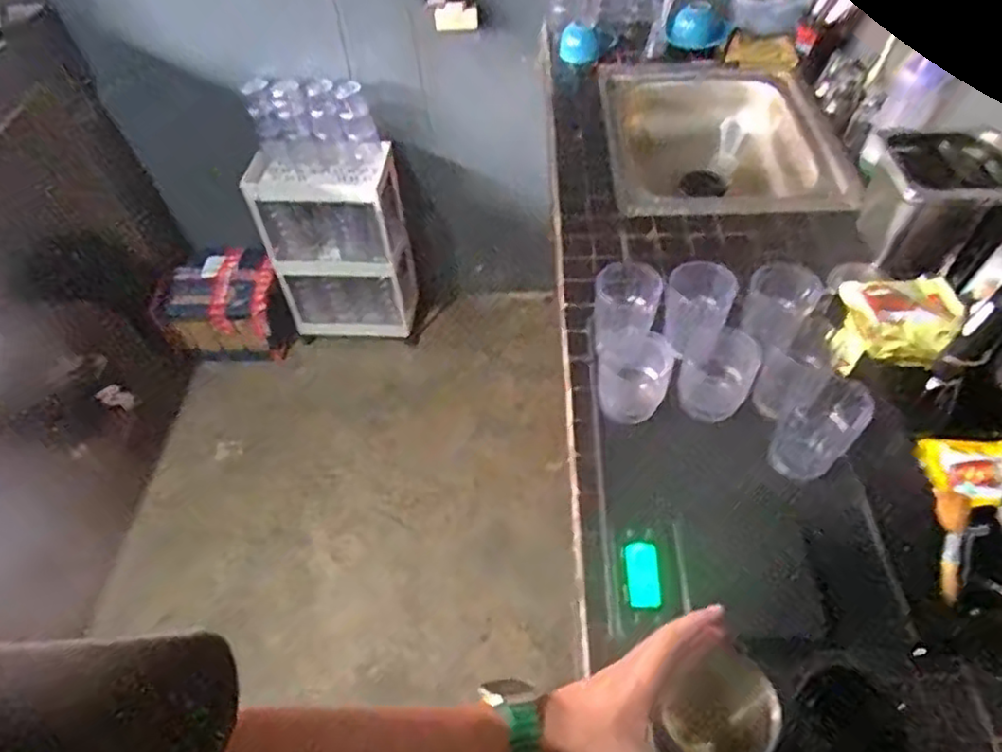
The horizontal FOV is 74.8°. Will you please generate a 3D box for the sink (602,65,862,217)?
[{"bbox_3d":[0.411,-0.427,1.280,0.411,0.135,0.522,1,51,4],"label":"sink"}]

